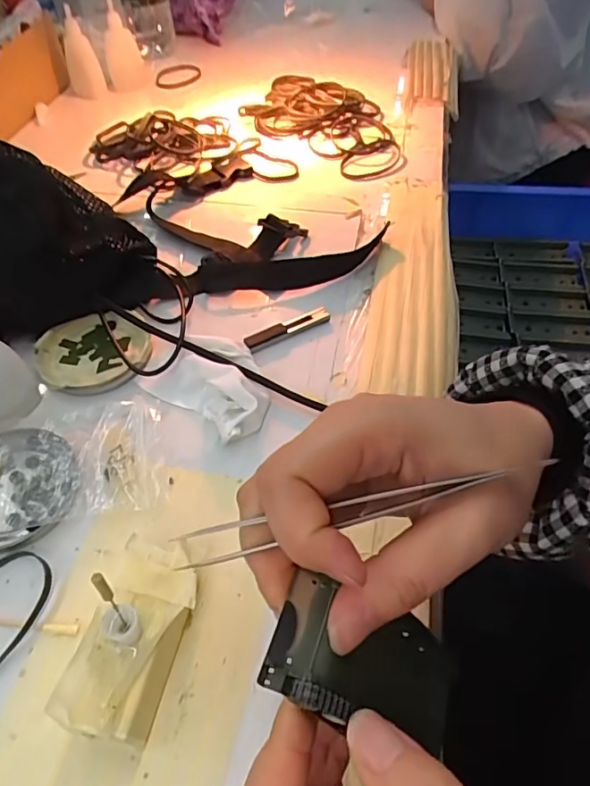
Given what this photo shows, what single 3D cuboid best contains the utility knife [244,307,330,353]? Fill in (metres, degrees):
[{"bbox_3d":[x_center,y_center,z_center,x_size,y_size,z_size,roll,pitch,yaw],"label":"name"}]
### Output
[{"bbox_3d":[-0.006,-0.048,0.391,0.068,0.008,0.015,-25,56,-19],"label":"utility knife"}]

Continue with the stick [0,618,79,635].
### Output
[{"bbox_3d":[-0.140,0.118,0.268,0.060,0.004,0.005,6,52,4],"label":"stick"}]

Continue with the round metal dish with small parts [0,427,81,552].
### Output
[{"bbox_3d":[-0.170,0.054,0.309,0.078,0.011,0.077,0,52,-1],"label":"round metal dish with small parts"}]

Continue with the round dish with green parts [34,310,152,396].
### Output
[{"bbox_3d":[-0.145,-0.030,0.378,0.077,0.017,0.075,0,52,-1],"label":"round dish with green parts"}]

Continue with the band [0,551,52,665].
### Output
[{"bbox_3d":[-0.158,0.115,0.271,0.048,0.004,0.069,26,56,18],"label":"band"}]

